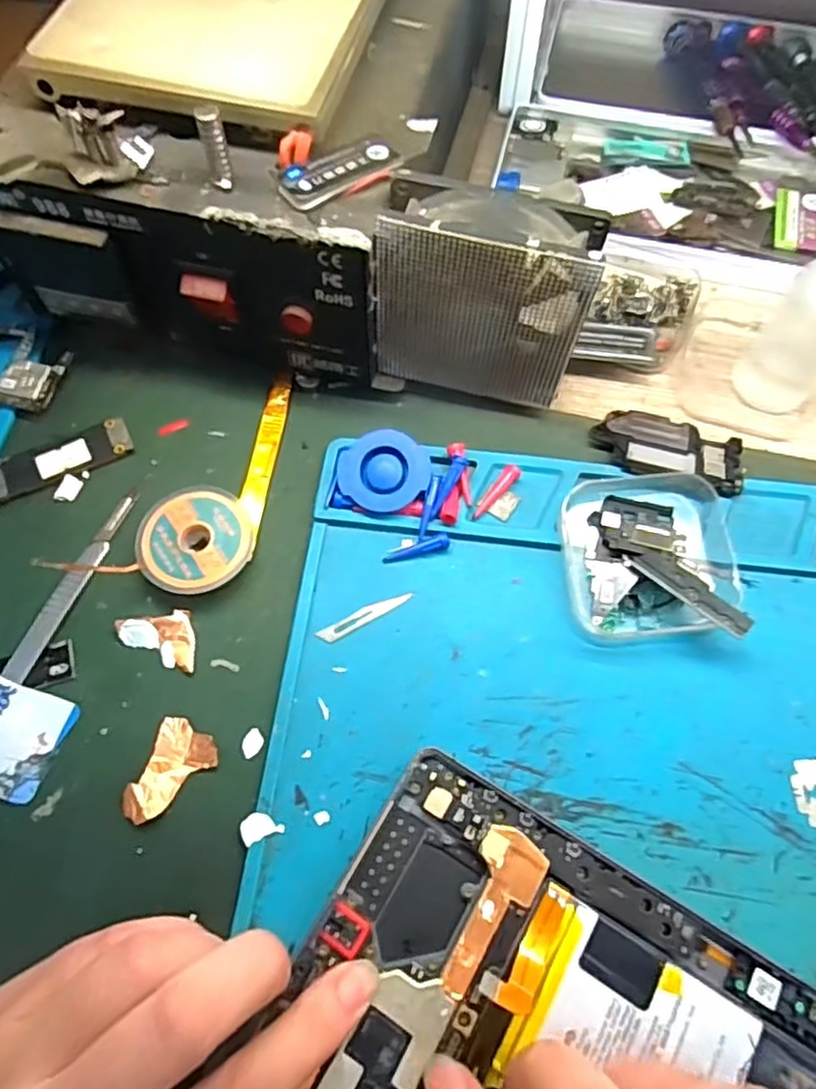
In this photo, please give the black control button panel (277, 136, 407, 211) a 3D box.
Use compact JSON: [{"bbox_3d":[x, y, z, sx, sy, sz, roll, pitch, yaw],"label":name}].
[{"bbox_3d":[-0.025,-0.133,0.236,0.043,0.005,0.017,-29,70,-12],"label":"black control button panel"}]

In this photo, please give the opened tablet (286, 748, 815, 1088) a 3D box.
[{"bbox_3d":[0.060,0.168,0.193,0.201,0.010,0.125,29,69,12],"label":"opened tablet"}]

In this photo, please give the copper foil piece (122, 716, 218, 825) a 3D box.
[{"bbox_3d":[-0.085,0.082,0.237,0.024,0.004,0.036,20,68,8],"label":"copper foil piece"}]

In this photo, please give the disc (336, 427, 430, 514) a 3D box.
[{"bbox_3d":[-0.010,-0.030,0.274,0.036,0.004,0.033,0,85,3],"label":"disc"}]

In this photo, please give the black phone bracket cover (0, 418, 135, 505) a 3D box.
[{"bbox_3d":[-0.153,-0.036,0.286,0.064,0.005,0.021,-25,69,-11],"label":"black phone bracket cover"}]

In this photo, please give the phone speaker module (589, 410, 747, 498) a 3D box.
[{"bbox_3d":[0.113,-0.041,0.287,0.064,0.011,0.039,20,68,9],"label":"phone speaker module"}]

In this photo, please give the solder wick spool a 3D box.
[{"bbox_3d":[-0.085,-0.001,0.269,0.043,0.012,0.045,-5,67,-2],"label":"solder wick spool"}]

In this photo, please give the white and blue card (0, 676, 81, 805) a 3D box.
[{"bbox_3d":[-0.147,0.070,0.241,0.040,0.004,0.037,21,65,-2],"label":"white and blue card"}]

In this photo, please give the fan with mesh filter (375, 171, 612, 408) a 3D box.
[{"bbox_3d":[0.030,-0.095,0.267,0.079,0.086,0.030,13,67,6],"label":"fan with mesh filter"}]

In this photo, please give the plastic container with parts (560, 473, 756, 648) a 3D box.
[{"bbox_3d":[0.097,0.004,0.261,0.067,0.020,0.066,-1,66,-1],"label":"plastic container with parts"}]

